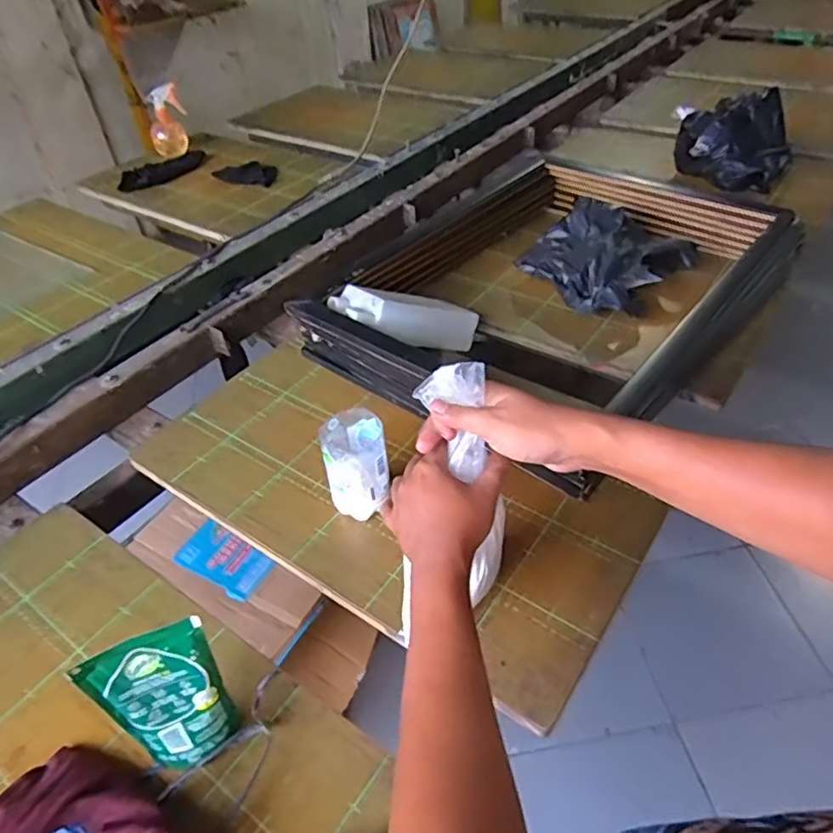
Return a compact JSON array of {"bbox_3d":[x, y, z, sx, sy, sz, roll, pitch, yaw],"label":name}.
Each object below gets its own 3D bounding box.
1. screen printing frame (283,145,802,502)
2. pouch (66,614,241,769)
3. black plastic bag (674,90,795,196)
[{"bbox_3d":[0.203,-0.198,0.944,0.501,0.114,0.652,30,52,33],"label":"screen printing frame"},{"bbox_3d":[-0.190,0.225,0.482,0.085,0.152,0.035,-19,43,-15],"label":"pouch"},{"bbox_3d":[0.654,-0.566,1.282,0.210,0.166,0.152,22,48,27],"label":"black plastic bag"}]

